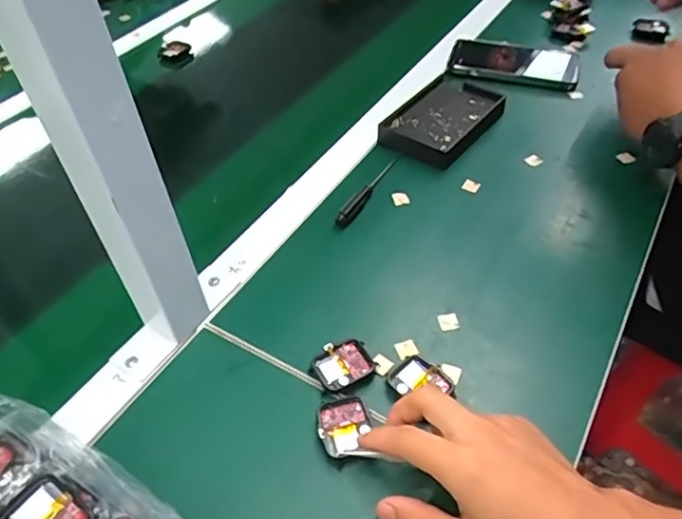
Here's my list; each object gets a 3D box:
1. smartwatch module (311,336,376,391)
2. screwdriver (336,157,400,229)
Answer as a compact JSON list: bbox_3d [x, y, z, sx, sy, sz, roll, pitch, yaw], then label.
[{"bbox_3d":[0.002,0.080,0.431,0.042,0.010,0.036,-23,49,-17],"label":"smartwatch module"},{"bbox_3d":[0.033,-0.077,0.574,0.015,0.015,0.122,24,53,24],"label":"screwdriver"}]

